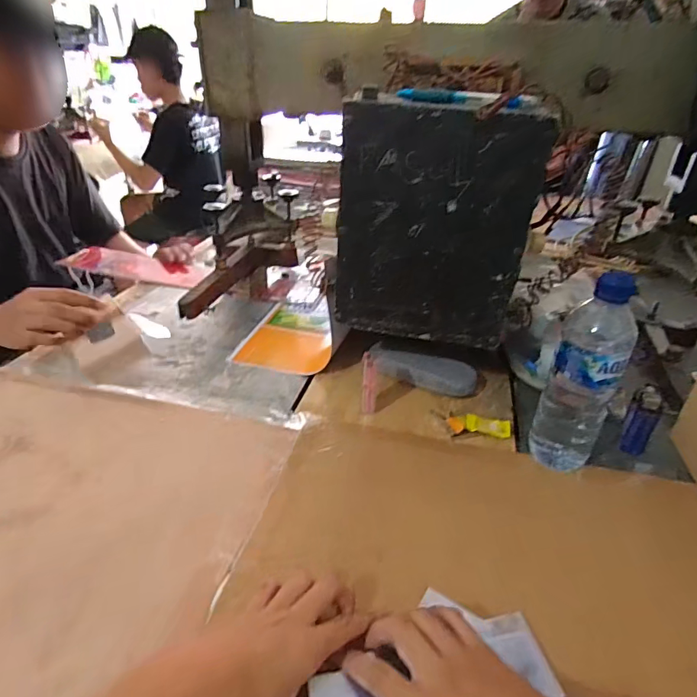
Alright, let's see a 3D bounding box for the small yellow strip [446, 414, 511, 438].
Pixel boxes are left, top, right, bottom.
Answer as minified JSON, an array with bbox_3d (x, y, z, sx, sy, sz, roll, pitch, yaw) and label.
[{"bbox_3d":[0.161,0.093,0.562,0.073,0.013,0.026,6,32,5],"label":"small yellow strip"}]

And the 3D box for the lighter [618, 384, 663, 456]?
[{"bbox_3d":[0.336,0.083,0.525,0.032,0.087,0.017,28,40,35],"label":"lighter"}]

